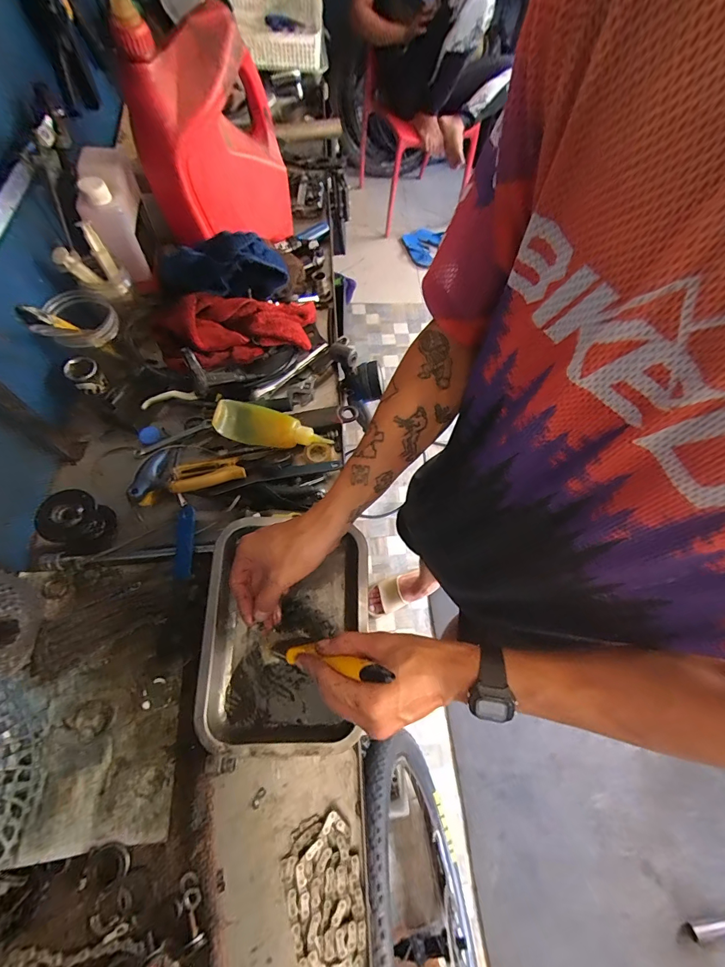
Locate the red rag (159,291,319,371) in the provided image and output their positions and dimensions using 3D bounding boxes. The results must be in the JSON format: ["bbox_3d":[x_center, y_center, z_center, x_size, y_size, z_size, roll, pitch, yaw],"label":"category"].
[{"bbox_3d":[-0.190,-0.246,0.613,0.258,0.092,0.100,-20,68,-11],"label":"red rag"}]

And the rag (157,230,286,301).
[{"bbox_3d":[-0.212,-0.330,0.591,0.181,0.081,0.071,-16,68,-10],"label":"rag"}]

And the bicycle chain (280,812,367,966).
[{"bbox_3d":[-0.037,0.416,0.382,0.073,0.016,0.124,-15,68,-10],"label":"bicycle chain"}]

